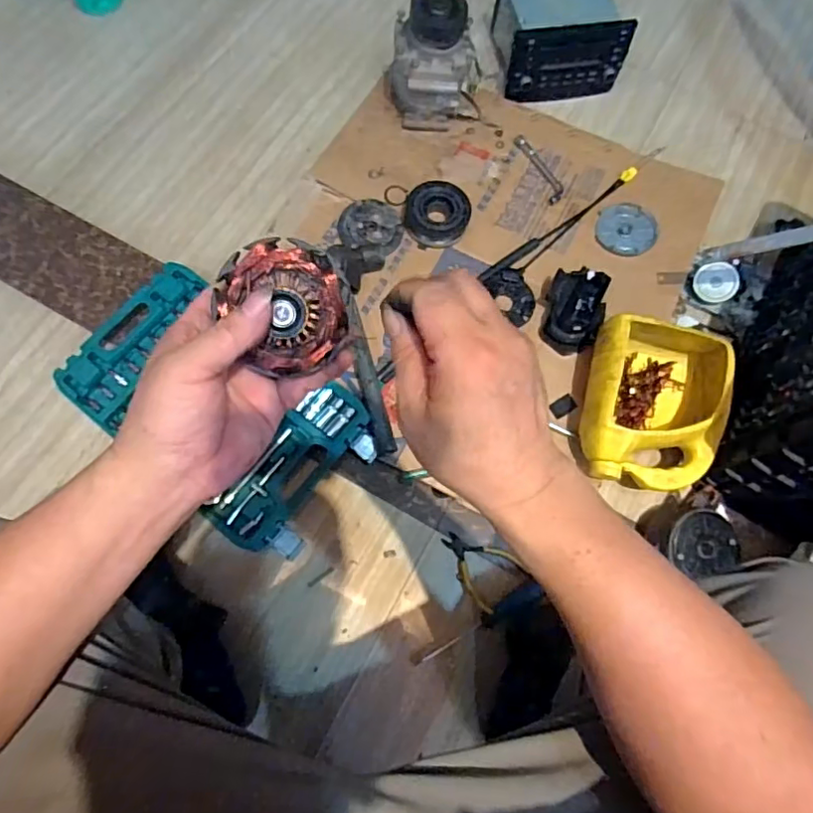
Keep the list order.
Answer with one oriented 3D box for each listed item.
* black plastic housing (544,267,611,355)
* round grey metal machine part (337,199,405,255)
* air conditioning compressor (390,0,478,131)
[{"bbox_3d":[0.252,-0.145,0.856,0.080,0.062,0.120,9,70,1],"label":"black plastic housing"},{"bbox_3d":[-0.057,-0.294,0.924,0.103,0.012,0.100,1,71,-3],"label":"round grey metal machine part"},{"bbox_3d":[0.047,-0.574,0.945,0.148,0.187,0.113,4,70,-1],"label":"air conditioning compressor"}]

